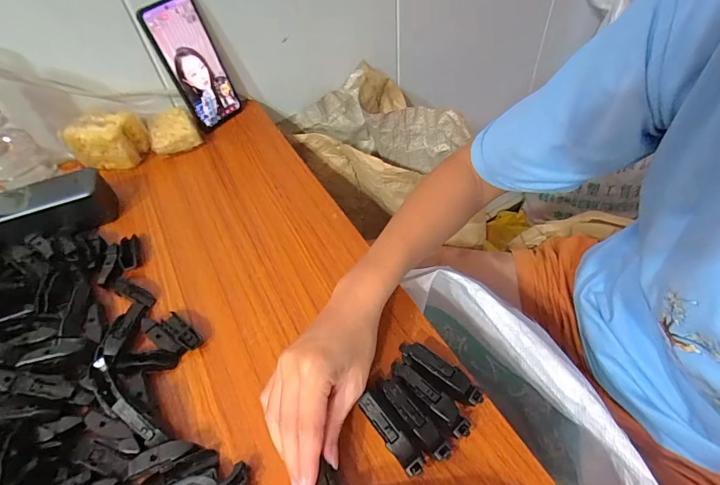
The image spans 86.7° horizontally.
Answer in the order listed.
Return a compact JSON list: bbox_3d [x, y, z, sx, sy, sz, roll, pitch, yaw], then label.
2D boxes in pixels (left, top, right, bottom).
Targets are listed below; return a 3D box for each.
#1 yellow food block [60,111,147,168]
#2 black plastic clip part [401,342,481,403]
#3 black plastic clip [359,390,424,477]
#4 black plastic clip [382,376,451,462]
[{"bbox_3d":[-0.344,-0.141,0.526,0.084,0.060,0.055,-5,50,0],"label":"yellow food block"},{"bbox_3d":[0.064,0.105,0.312,0.075,0.020,0.020,35,61,28],"label":"black plastic clip part"},{"bbox_3d":[0.024,0.140,0.286,0.022,0.026,0.065,-31,55,-20],"label":"black plastic clip"},{"bbox_3d":[0.043,0.131,0.288,0.019,0.014,0.065,-33,69,-21],"label":"black plastic clip"}]

